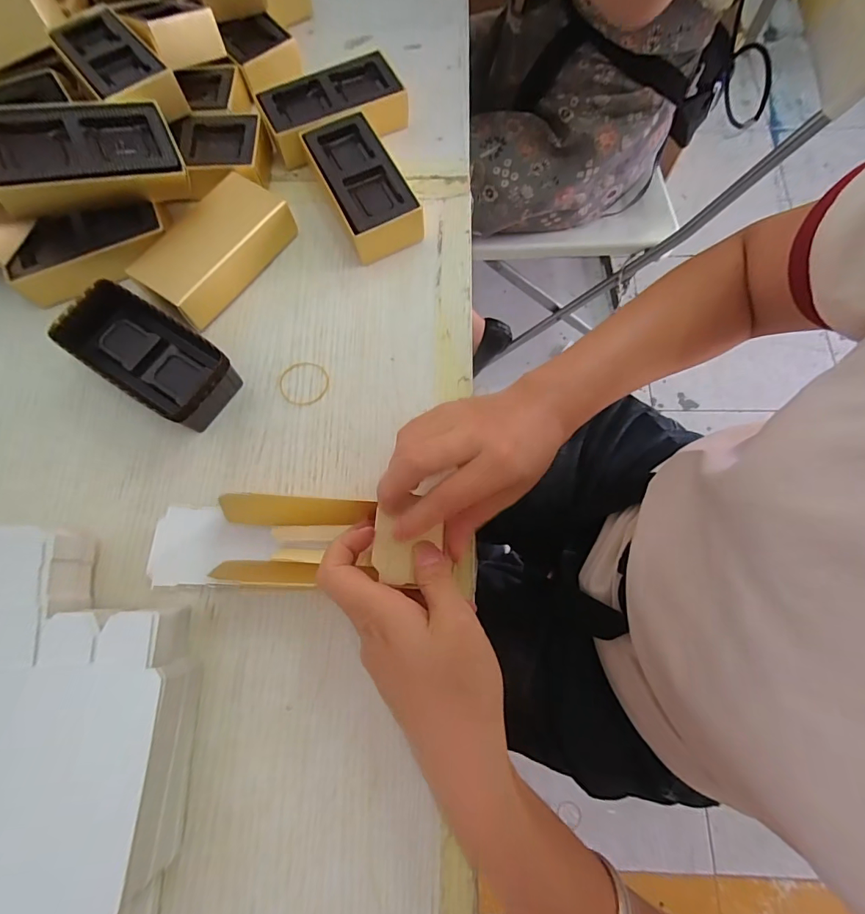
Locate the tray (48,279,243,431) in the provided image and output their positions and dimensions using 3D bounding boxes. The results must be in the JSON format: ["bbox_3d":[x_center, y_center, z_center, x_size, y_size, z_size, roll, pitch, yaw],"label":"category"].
[{"bbox_3d":[-0.195,-0.070,0.314,0.118,0.038,0.061,30,76,10],"label":"tray"}]

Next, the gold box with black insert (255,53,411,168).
[{"bbox_3d":[-0.081,-0.287,0.376,0.110,0.035,0.057,-26,74,-6],"label":"gold box with black insert"}]

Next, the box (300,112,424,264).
[{"bbox_3d":[-0.054,-0.209,0.354,0.055,0.034,0.118,-26,74,-6],"label":"box"}]

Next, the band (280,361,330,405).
[{"bbox_3d":[-0.093,-0.054,0.324,0.036,0.004,0.034,0,73,2],"label":"band"}]

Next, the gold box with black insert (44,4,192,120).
[{"bbox_3d":[-0.253,-0.310,0.359,0.059,0.037,0.122,-40,76,-10],"label":"gold box with black insert"}]

